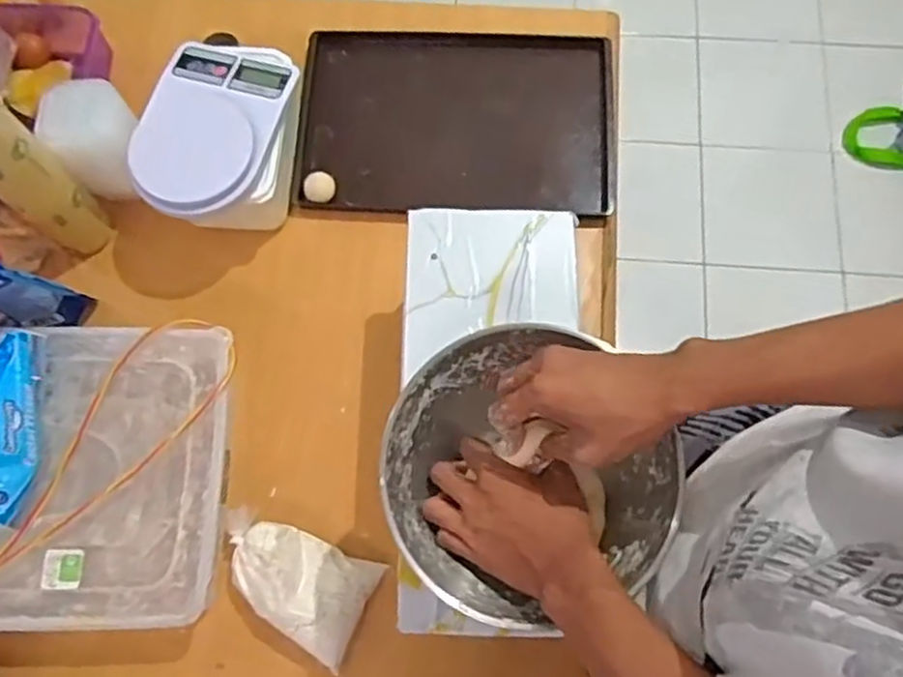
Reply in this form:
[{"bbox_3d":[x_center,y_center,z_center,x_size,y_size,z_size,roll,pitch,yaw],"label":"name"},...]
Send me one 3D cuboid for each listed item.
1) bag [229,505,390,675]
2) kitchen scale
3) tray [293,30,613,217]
[{"bbox_3d":[-0.156,0.231,0.691,0.157,0.032,0.096,24,75,8],"label":"bag"},{"bbox_3d":[-0.246,-0.224,0.752,0.130,0.034,0.211,13,74,5],"label":"kitchen scale"},{"bbox_3d":[0.006,-0.259,0.866,0.364,0.037,0.240,2,68,-1],"label":"tray"}]

